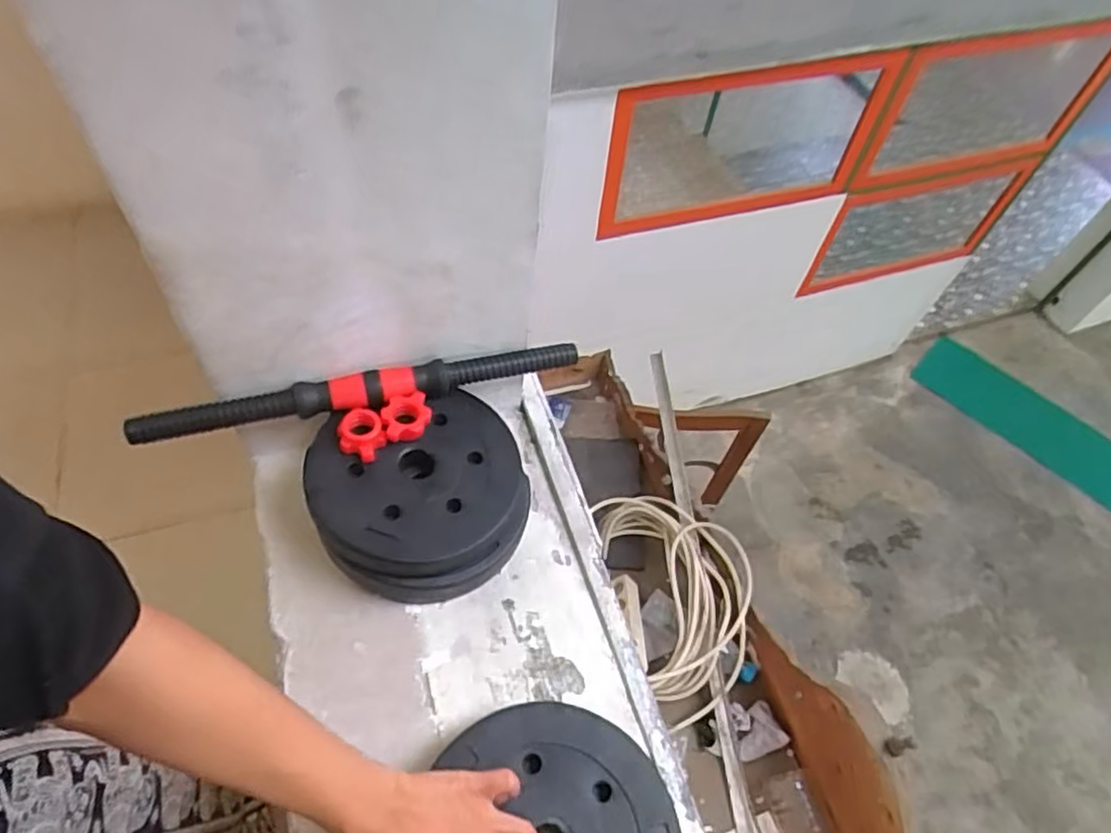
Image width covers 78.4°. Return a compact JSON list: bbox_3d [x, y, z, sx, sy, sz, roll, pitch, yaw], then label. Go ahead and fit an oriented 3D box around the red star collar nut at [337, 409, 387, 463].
[{"bbox_3d":[-0.170,0.016,0.598,0.040,0.021,0.039,32,60,16],"label":"red star collar nut"}]

